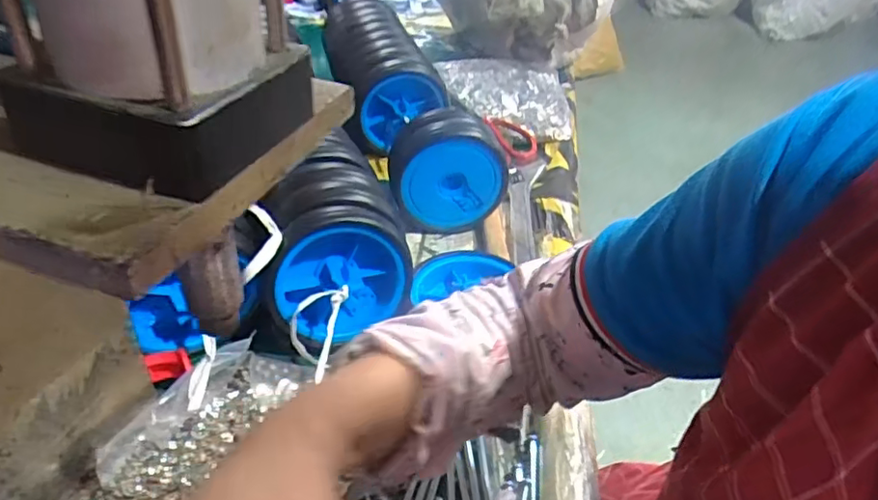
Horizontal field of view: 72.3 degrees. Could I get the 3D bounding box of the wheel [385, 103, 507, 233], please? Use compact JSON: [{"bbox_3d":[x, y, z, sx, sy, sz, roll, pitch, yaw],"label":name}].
[{"bbox_3d":[0.008,-0.090,0.695,0.131,0.125,0.056,-6,38,-13],"label":"wheel"}]

